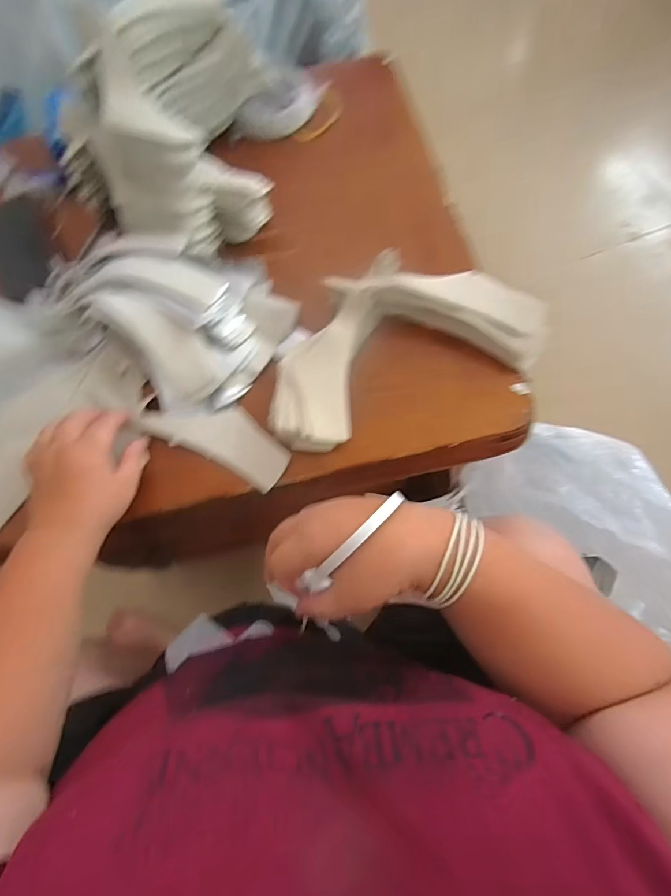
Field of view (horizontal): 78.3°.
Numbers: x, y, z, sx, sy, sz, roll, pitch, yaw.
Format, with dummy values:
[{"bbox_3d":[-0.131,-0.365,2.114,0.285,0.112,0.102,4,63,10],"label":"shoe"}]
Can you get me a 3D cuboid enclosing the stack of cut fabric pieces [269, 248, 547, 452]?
[{"bbox_3d":[0.057,-0.120,0.433,0.287,0.034,0.167,-22,72,-5],"label":"stack of cut fabric pieces"}]

